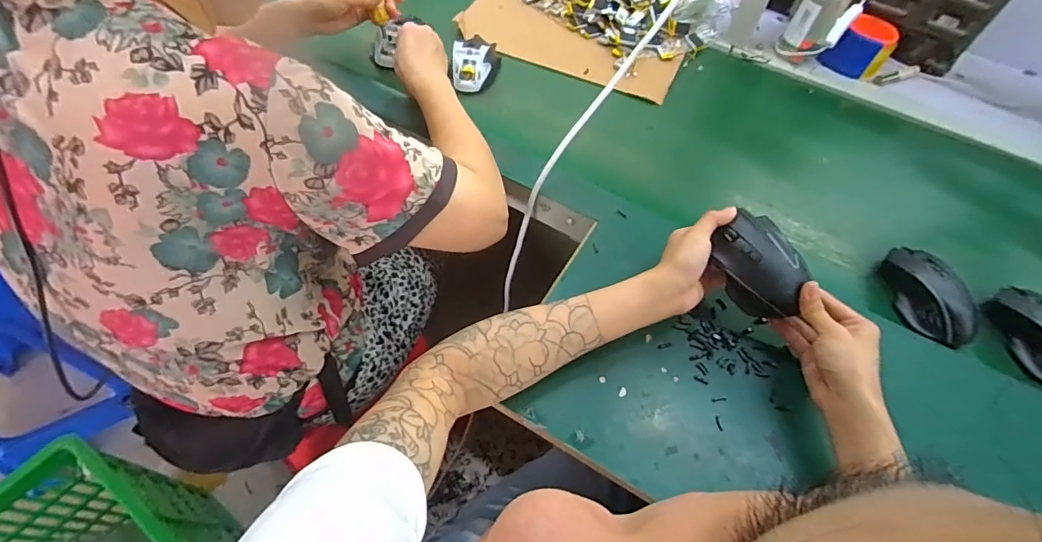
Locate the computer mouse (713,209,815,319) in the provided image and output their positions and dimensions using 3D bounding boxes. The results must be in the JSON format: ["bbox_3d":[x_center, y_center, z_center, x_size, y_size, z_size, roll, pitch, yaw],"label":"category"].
[{"bbox_3d":[0.233,-0.003,0.474,0.068,0.042,0.126,-33,75,4],"label":"computer mouse"}]

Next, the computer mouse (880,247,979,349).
[{"bbox_3d":[0.440,0.023,0.520,0.055,0.036,0.116,-5,58,-7],"label":"computer mouse"}]

